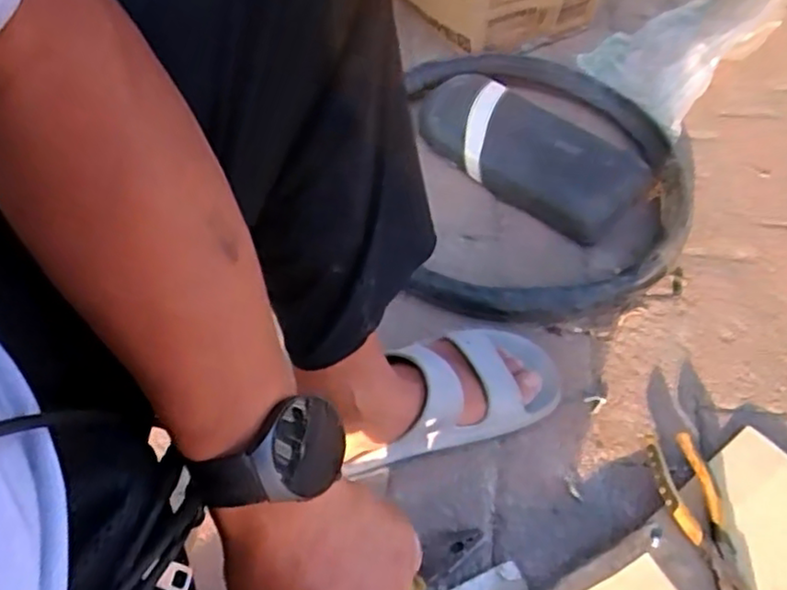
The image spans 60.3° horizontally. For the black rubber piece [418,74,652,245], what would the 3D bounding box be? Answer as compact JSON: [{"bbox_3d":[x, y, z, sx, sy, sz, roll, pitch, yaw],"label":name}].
[{"bbox_3d":[0.166,-0.185,0.854,0.296,0.059,0.132,37,63,23],"label":"black rubber piece"}]

